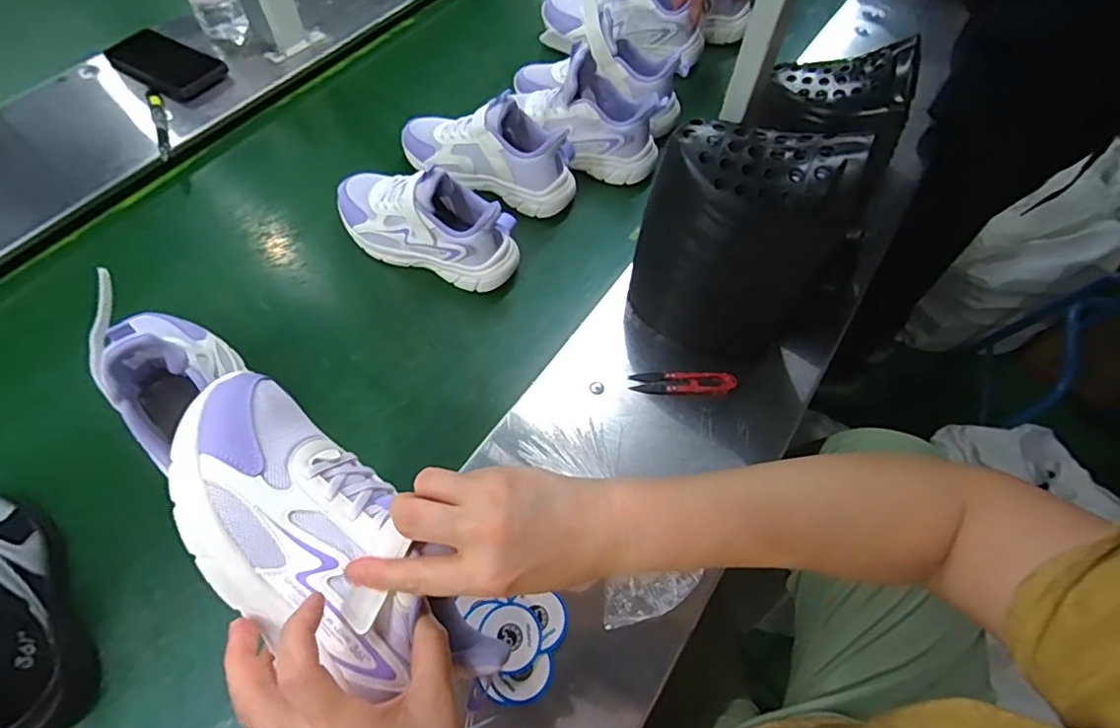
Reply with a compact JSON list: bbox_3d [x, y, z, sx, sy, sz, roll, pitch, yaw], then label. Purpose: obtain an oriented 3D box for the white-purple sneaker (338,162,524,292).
[{"bbox_3d":[-0.156,-0.165,0.601,0.227,0.111,0.078,23,62,10],"label":"white-purple sneaker"}]

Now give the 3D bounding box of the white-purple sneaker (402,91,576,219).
[{"bbox_3d":[-0.092,-0.267,0.660,0.236,0.098,0.084,20,61,8],"label":"white-purple sneaker"}]

